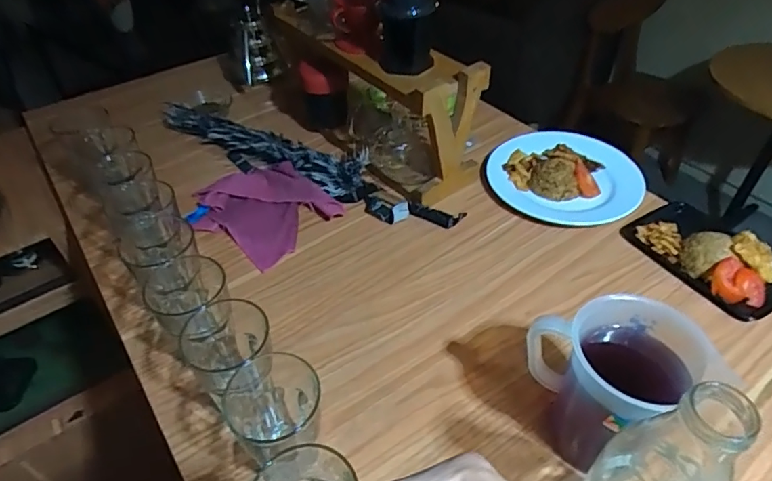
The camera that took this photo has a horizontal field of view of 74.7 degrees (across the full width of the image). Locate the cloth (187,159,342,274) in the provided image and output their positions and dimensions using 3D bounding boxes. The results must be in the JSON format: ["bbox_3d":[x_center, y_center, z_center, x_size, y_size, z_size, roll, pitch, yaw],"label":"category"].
[{"bbox_3d":[-0.199,-0.054,0.820,0.200,0.033,0.175,30,52,28],"label":"cloth"}]

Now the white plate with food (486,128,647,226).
[{"bbox_3d":[0.305,-0.118,0.863,0.246,0.052,0.205,19,48,20],"label":"white plate with food"}]

